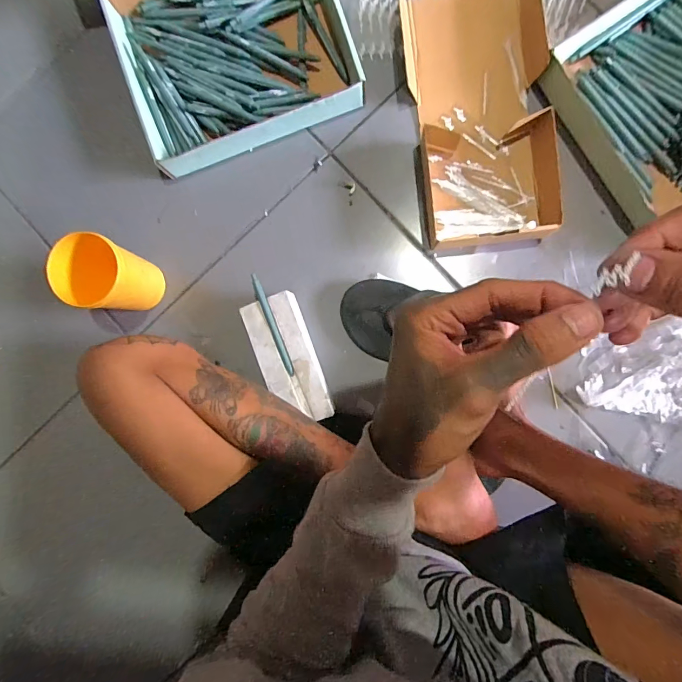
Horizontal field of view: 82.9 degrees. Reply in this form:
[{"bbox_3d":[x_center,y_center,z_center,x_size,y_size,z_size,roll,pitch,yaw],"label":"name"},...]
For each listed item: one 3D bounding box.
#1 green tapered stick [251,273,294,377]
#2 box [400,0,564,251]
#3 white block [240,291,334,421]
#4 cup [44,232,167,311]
[{"bbox_3d":[-0.094,-0.023,0.531,0.013,0.007,0.146,-23,88,3],"label":"green tapered stick"},{"bbox_3d":[0.196,-0.322,0.532,0.189,0.042,0.370,-6,89,4],"label":"box"},{"bbox_3d":[-0.072,0.026,0.545,0.080,0.044,0.179,-21,88,3],"label":"white block"},{"bbox_3d":[-0.300,-0.084,0.515,0.075,0.132,0.088,0,89,4],"label":"cup"}]

